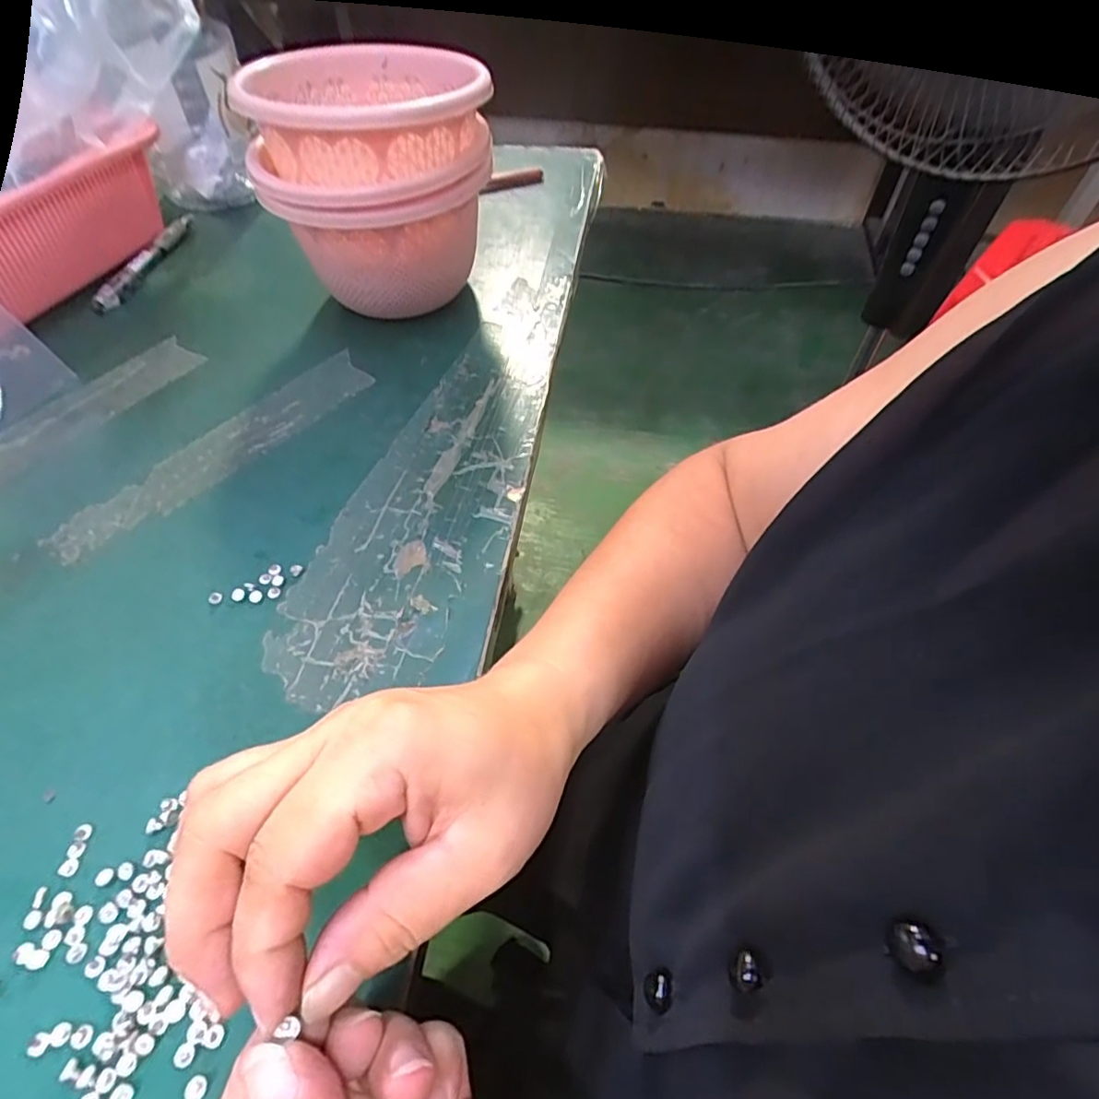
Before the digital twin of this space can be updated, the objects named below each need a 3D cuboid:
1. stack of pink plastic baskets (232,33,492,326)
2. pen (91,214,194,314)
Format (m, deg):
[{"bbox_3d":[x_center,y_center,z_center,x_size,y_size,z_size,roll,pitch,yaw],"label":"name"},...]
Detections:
[{"bbox_3d":[-0.113,-0.233,0.394,0.139,0.131,0.133,-23,57,-15],"label":"stack of pink plastic baskets"},{"bbox_3d":[-0.316,-0.230,0.469,0.014,0.015,0.138,5,54,4],"label":"pen"}]

